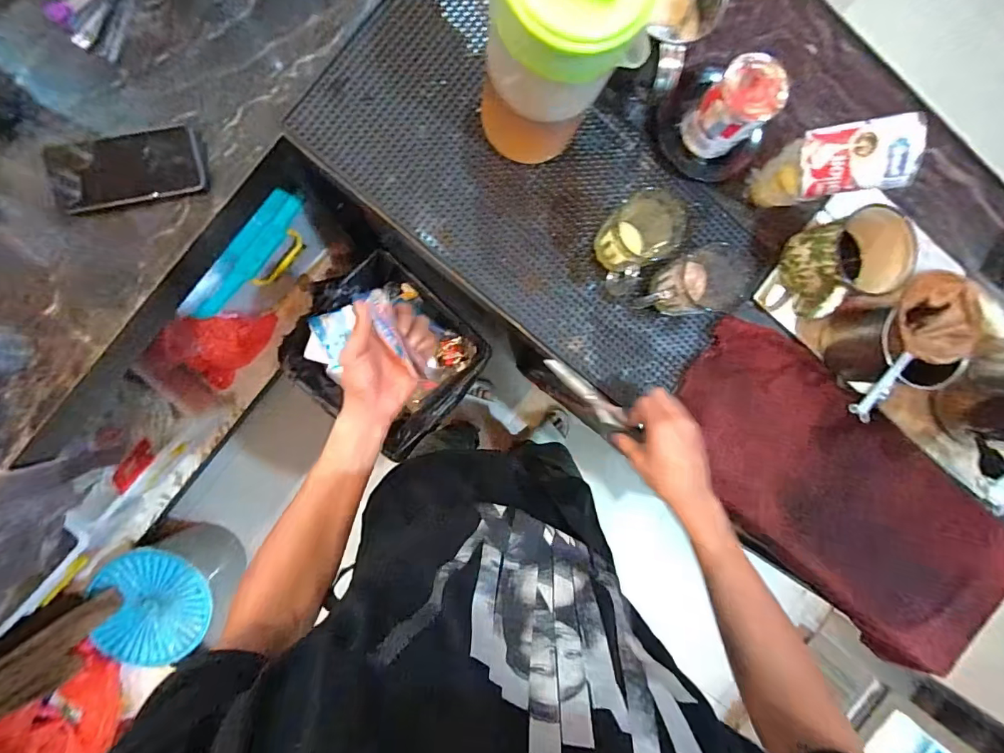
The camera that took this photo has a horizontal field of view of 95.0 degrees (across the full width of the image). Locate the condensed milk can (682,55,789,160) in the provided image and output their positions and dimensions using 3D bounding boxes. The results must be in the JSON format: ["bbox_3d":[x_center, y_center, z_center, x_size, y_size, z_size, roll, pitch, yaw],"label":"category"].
[{"bbox_3d":[0.275,-0.320,0.558,0.069,0.115,0.073,0,93,-6],"label":"condensed milk can"}]

